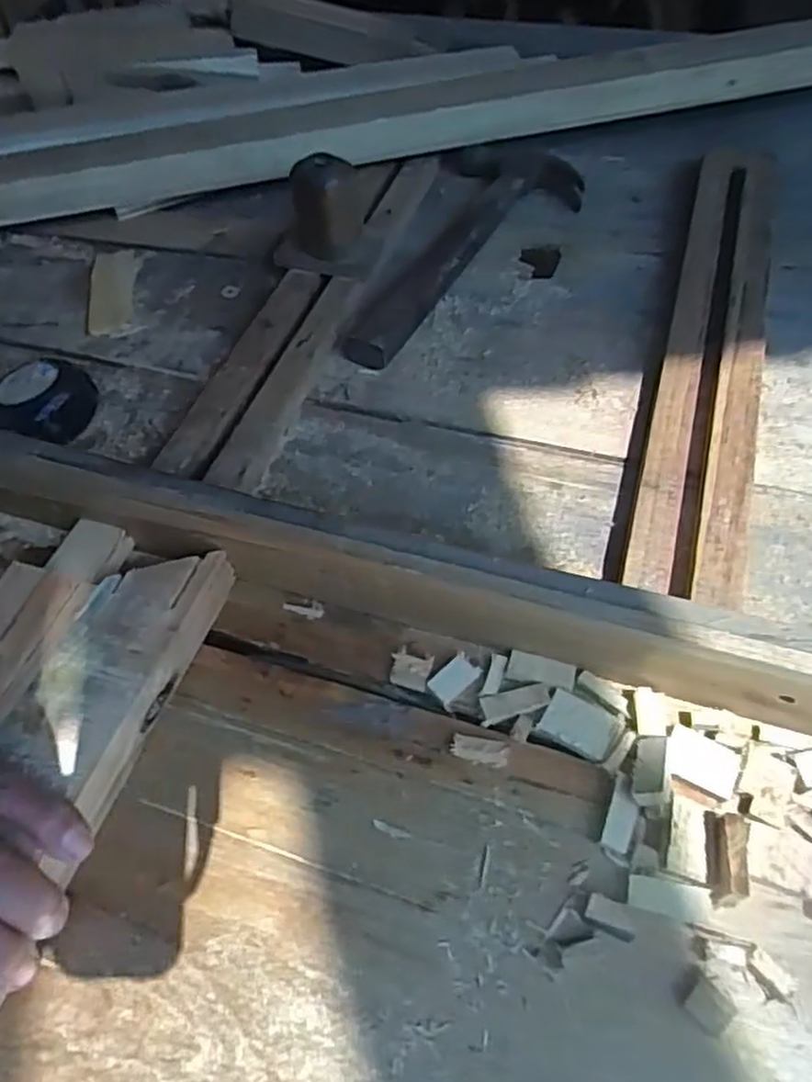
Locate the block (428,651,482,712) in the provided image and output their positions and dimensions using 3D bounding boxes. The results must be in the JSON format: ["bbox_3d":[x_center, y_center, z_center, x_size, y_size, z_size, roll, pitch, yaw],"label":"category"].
[{"bbox_3d":[0.023,0.067,0.344,0.016,0.005,0.024,44,78,6],"label":"block"}]

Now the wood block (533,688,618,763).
[{"bbox_3d":[0.079,0.084,0.326,0.032,0.004,0.025,25,60,19],"label":"wood block"}]

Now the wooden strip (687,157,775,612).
[{"bbox_3d":[0.220,-0.135,0.465,0.028,0.021,0.432,14,57,13],"label":"wooden strip"}]

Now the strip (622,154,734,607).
[{"bbox_3d":[0.188,-0.144,0.473,0.024,0.019,0.433,14,57,13],"label":"strip"}]

